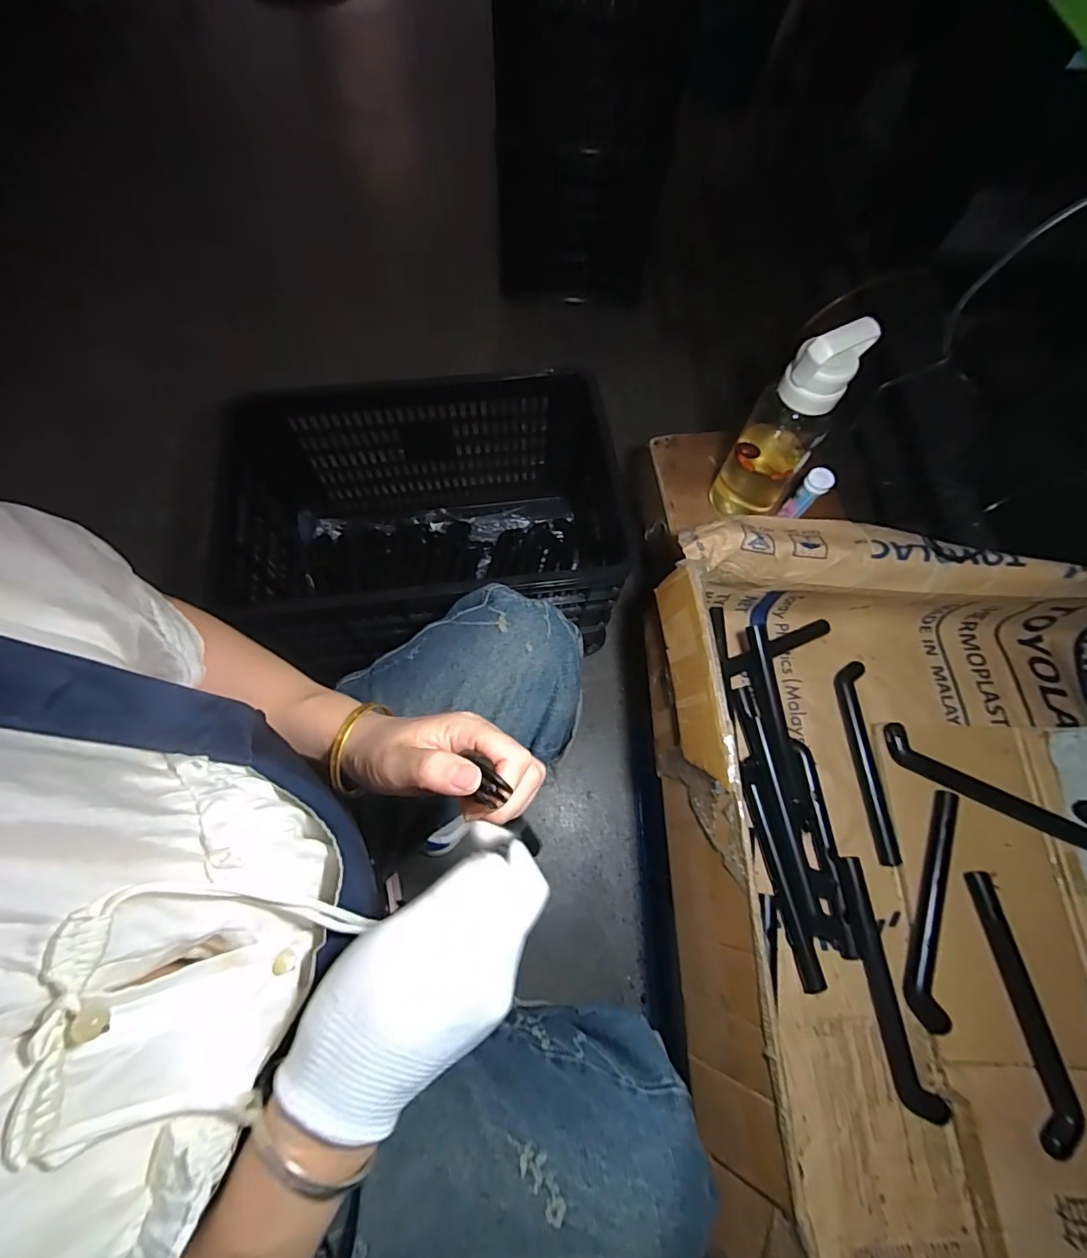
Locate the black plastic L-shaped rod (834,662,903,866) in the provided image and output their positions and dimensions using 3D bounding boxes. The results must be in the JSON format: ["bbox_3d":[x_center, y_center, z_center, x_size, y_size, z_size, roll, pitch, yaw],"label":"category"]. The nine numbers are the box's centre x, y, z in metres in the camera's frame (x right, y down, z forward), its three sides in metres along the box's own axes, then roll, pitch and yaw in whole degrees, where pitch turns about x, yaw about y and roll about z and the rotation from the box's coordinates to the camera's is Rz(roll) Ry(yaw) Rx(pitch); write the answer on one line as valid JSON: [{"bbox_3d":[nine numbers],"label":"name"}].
[{"bbox_3d":[0.406,0.164,0.656,0.035,0.019,0.243,1,68,-1],"label":"black plastic L-shaped rod"}]

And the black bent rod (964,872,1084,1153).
[{"bbox_3d":[0.511,0.393,0.548,0.048,0.026,0.244,0,68,-2],"label":"black bent rod"}]

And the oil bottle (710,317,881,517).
[{"bbox_3d":[0.300,-0.247,0.645,0.093,0.275,0.073,29,70,9],"label":"oil bottle"}]

